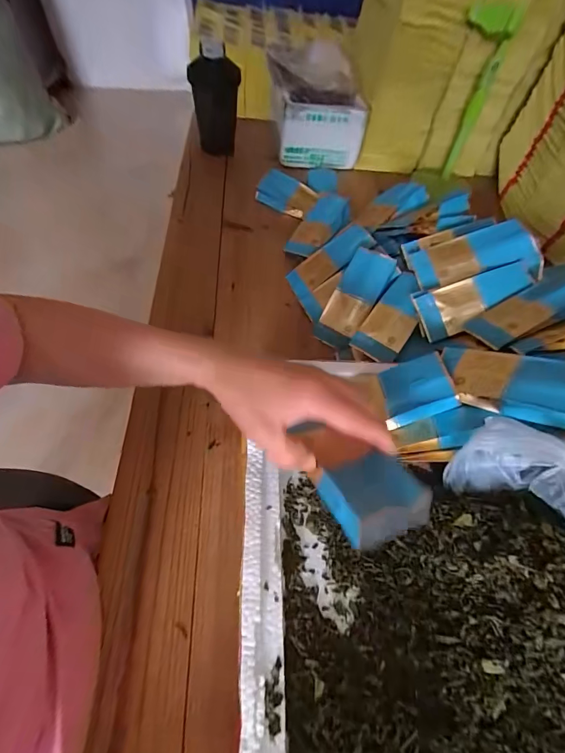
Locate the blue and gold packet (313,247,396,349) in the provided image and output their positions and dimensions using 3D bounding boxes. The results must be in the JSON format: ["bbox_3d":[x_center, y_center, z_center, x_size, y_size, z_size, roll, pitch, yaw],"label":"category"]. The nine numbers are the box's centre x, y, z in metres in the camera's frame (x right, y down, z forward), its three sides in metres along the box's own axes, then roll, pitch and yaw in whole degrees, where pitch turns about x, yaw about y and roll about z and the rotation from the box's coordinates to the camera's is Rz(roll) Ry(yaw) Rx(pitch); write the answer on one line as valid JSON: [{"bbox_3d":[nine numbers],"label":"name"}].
[{"bbox_3d":[0.088,-0.098,0.481,0.055,0.019,0.125,32,97,18],"label":"blue and gold packet"}]

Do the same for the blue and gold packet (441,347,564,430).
[{"bbox_3d":[0.194,0.005,0.324,0.119,0.018,0.057,13,63,43],"label":"blue and gold packet"}]

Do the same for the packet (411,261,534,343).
[{"bbox_3d":[0.216,-0.089,0.427,0.124,0.016,0.056,-23,90,9],"label":"packet"}]

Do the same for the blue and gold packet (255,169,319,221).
[{"bbox_3d":[0.009,-0.310,0.643,0.097,0.035,0.050,28,58,15],"label":"blue and gold packet"}]

